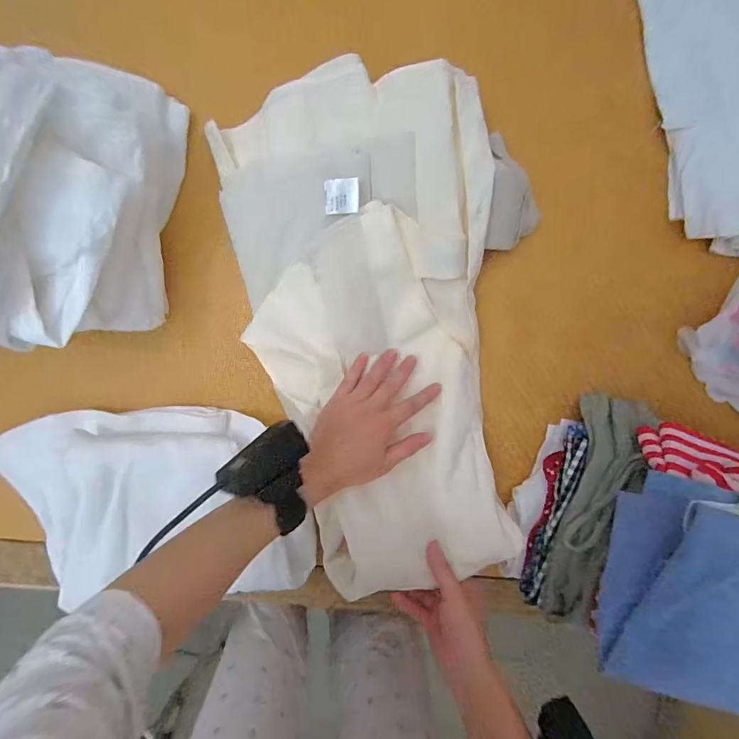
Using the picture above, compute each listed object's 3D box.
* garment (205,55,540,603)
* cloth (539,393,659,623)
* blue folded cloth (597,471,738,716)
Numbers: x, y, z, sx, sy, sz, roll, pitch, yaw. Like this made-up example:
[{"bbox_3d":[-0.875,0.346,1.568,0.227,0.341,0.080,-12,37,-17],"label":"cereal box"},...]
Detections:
[{"bbox_3d":[0.021,-0.031,0.415,0.293,0.057,0.497,-9,96,1],"label":"garment"},{"bbox_3d":[0.250,0.152,0.450,0.058,0.063,0.263,22,82,-7],"label":"cloth"},{"bbox_3d":[0.331,0.214,0.372,0.190,0.028,0.192,13,87,23],"label":"blue folded cloth"}]

